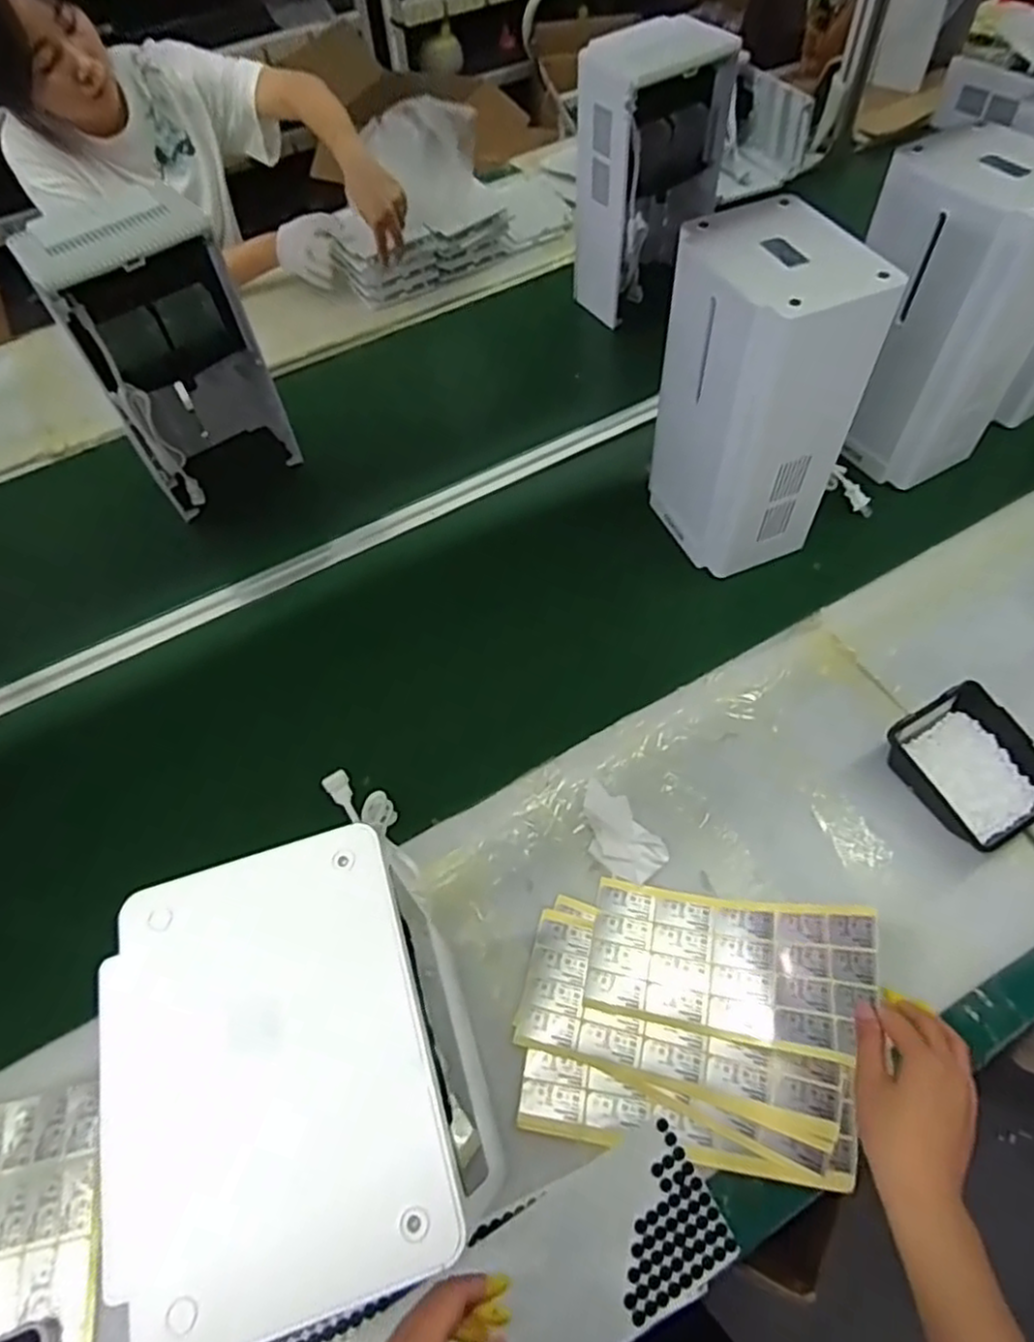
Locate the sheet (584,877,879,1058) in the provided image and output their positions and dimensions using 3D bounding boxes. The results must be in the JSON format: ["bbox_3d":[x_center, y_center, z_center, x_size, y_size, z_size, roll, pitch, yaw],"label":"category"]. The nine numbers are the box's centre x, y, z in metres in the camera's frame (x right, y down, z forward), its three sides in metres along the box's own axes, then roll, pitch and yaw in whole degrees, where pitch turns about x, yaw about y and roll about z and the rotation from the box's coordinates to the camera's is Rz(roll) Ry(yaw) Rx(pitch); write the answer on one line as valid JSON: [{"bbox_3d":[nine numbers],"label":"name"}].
[{"bbox_3d":[0.182,0.253,0.625,0.239,0.064,0.112,-4,56,28],"label":"sheet"}]

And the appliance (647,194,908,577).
[{"bbox_3d":[0.264,-0.299,0.815,0.151,0.339,0.201,-22,60,-9],"label":"appliance"}]

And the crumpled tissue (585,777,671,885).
[{"bbox_3d":[0.099,0.163,0.722,0.059,0.010,0.108,-32,62,-14],"label":"crumpled tissue"}]

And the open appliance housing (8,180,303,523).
[{"bbox_3d":[-0.438,-0.400,0.928,0.193,0.347,0.156,-30,62,-13],"label":"open appliance housing"}]

